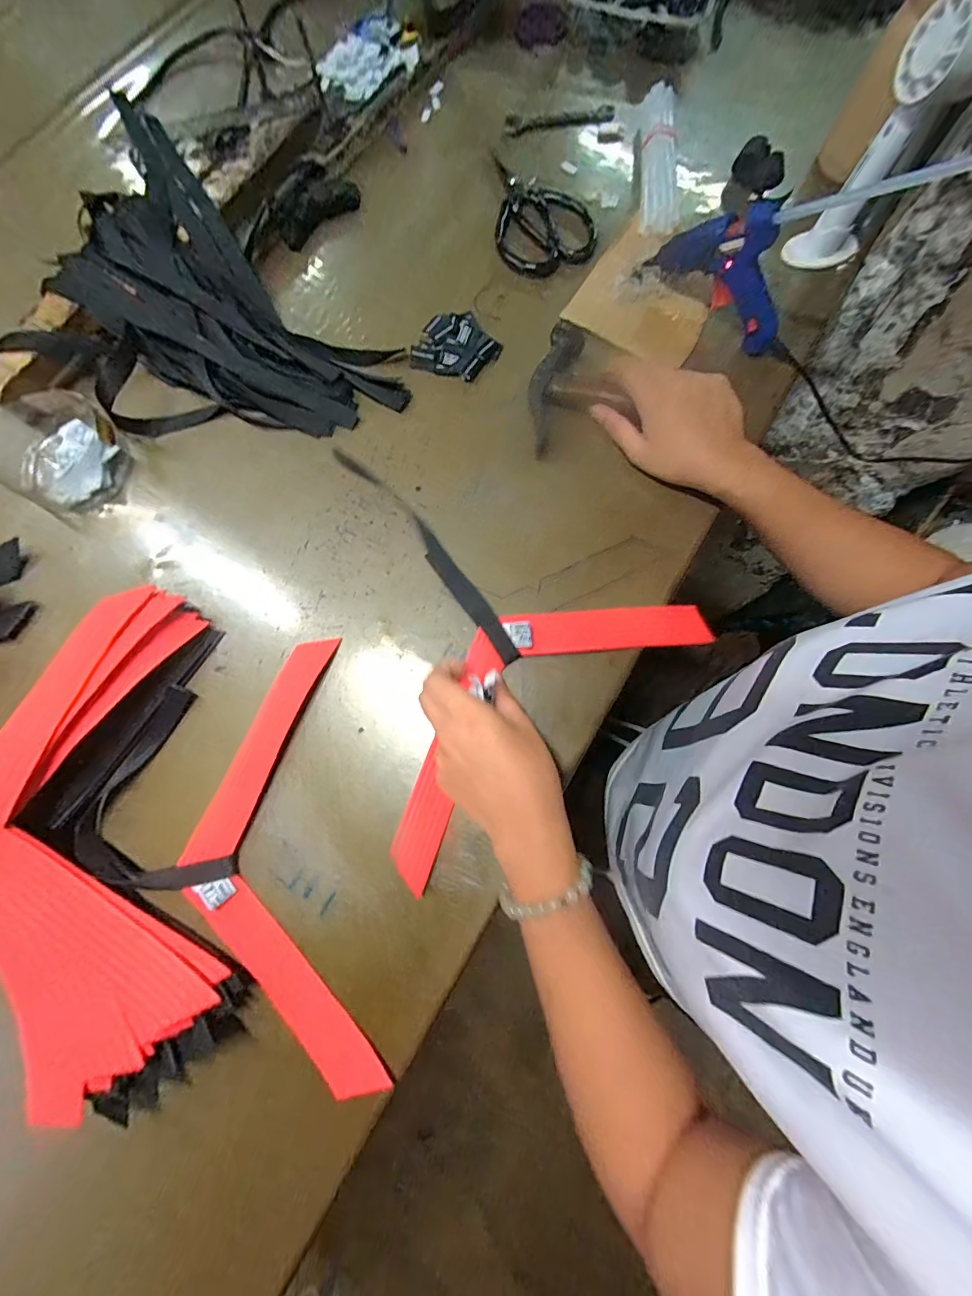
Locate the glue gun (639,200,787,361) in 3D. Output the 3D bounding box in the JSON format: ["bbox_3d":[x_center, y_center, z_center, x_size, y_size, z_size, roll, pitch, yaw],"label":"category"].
[{"bbox_3d":[0.217,-0.332,0.393,0.146,0.086,0.026,39,81,9],"label":"glue gun"}]

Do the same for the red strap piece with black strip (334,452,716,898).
[{"bbox_3d":[-0.028,-0.044,0.375,0.312,0.021,0.321,-37,79,-10],"label":"red strap piece with black strip"}]

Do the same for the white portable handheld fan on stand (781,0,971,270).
[{"bbox_3d":[0.346,-0.425,0.379,0.069,0.152,0.077,37,80,9],"label":"white portable handheld fan on stand"}]

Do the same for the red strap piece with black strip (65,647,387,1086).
[{"bbox_3d":[-0.186,0.155,0.323,0.178,0.014,0.307,-9,76,-11],"label":"red strap piece with black strip"}]

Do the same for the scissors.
[{"bbox_3d":[0.057,-0.456,0.470,0.099,0.015,0.162,-7,77,0],"label":"scissors"}]

